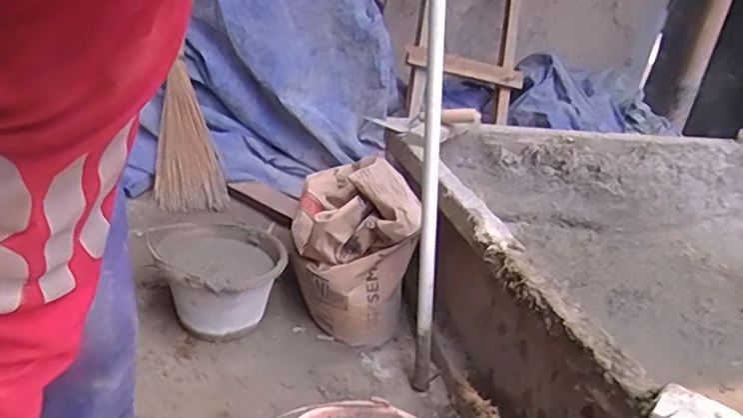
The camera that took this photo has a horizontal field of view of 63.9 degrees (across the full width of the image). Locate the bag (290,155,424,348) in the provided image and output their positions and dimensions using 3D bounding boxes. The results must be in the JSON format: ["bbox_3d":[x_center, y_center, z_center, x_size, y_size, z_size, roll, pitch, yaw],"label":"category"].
[{"bbox_3d":[-0.047,0.061,1.247,0.216,0.303,0.318,1,28,-14],"label":"bag"}]

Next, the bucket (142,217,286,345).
[{"bbox_3d":[-0.291,0.147,1.197,0.222,0.174,0.244,7,28,-4],"label":"bucket"}]

